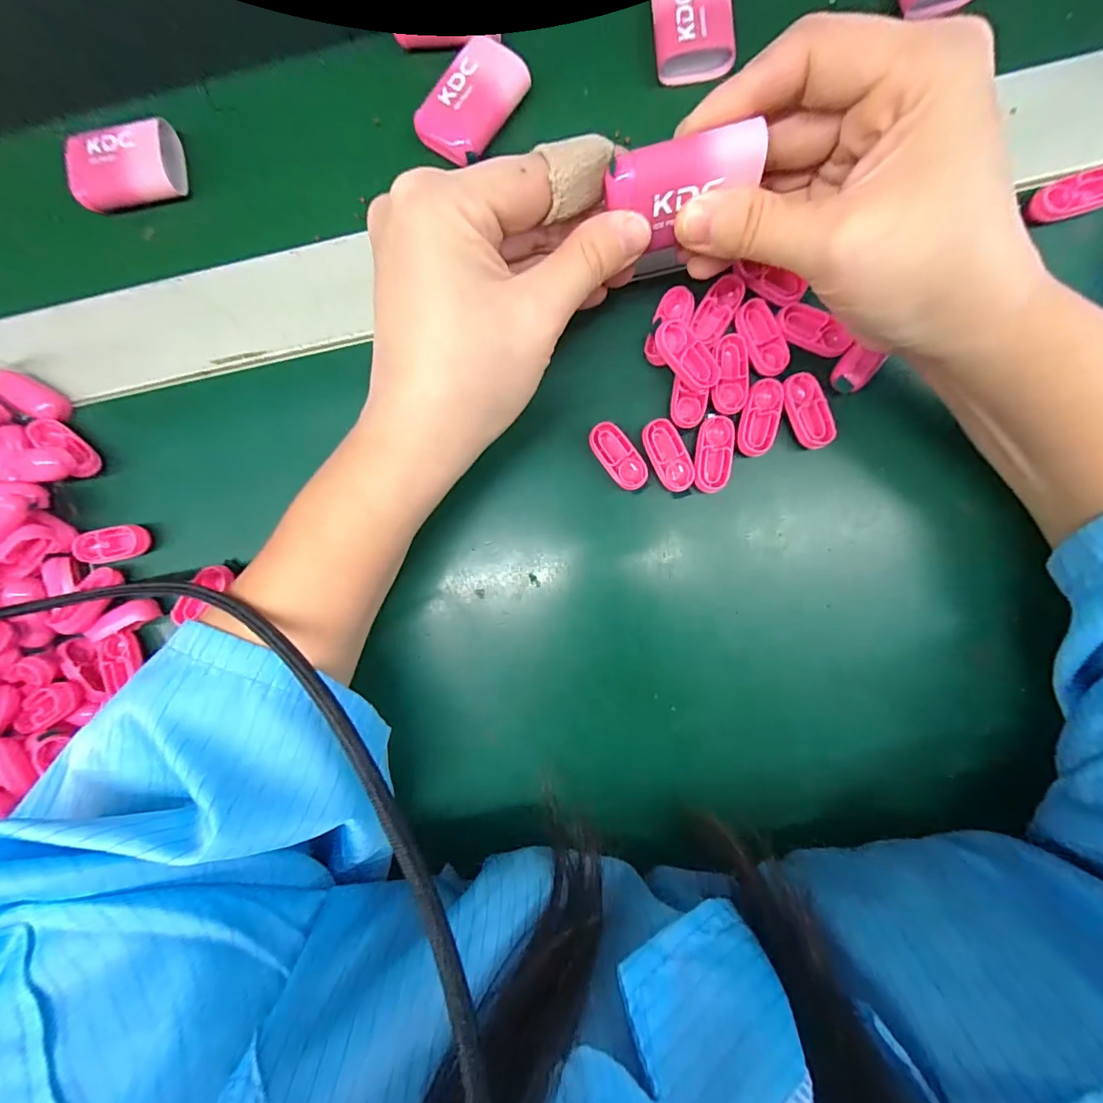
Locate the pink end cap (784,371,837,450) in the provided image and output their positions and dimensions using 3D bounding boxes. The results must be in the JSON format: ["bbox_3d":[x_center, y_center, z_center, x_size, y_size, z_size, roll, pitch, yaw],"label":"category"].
[{"bbox_3d":[0.116,-0.063,0.215,0.015,0.004,0.034,-24,88,4],"label":"pink end cap"}]

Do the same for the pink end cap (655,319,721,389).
[{"bbox_3d":[0.060,-0.084,0.207,0.037,0.007,0.017,36,93,-19],"label":"pink end cap"}]

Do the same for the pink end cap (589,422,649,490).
[{"bbox_3d":[0.031,-0.044,0.219,0.016,0.004,0.034,-37,87,4],"label":"pink end cap"}]

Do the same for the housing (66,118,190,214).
[{"bbox_3d":[-0.208,-0.188,0.234,0.047,0.019,0.035,-14,89,4],"label":"housing"}]

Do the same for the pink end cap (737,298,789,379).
[{"bbox_3d":[0.095,-0.096,0.213,0.016,0.004,0.034,-24,88,4],"label":"pink end cap"}]

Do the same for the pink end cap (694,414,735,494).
[{"bbox_3d":[0.075,-0.044,0.217,0.016,0.004,0.034,8,91,4],"label":"pink end cap"}]

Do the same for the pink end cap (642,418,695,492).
[{"bbox_3d":[0.054,-0.044,0.218,0.015,0.004,0.034,-28,88,4],"label":"pink end cap"}]

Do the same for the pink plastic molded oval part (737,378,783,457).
[{"bbox_3d":[0.095,-0.061,0.215,0.016,0.004,0.034,13,91,4],"label":"pink plastic molded oval part"}]

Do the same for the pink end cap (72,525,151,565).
[{"bbox_3d":[-0.215,-0.004,0.234,0.030,0.011,0.016,-10,89,4],"label":"pink end cap"}]

